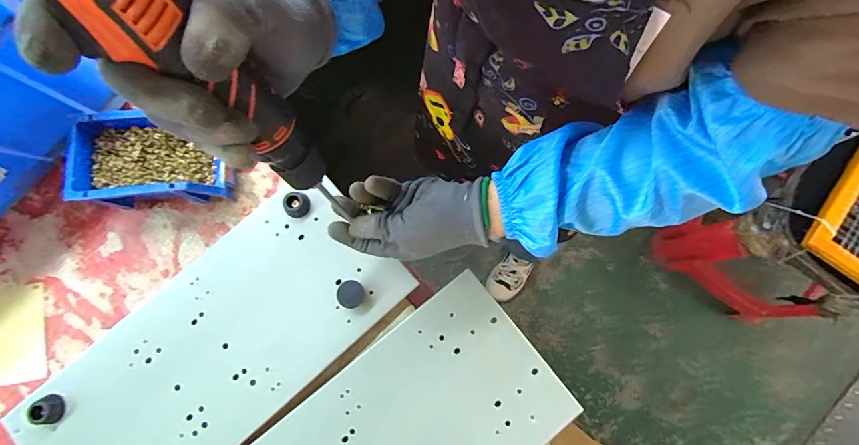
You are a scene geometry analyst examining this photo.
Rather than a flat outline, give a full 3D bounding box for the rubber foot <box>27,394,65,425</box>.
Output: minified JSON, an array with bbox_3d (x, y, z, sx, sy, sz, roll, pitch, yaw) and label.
[{"bbox_3d":[-0.411,0.201,0.431,0.024,0.019,0.029,-11,81,0],"label":"rubber foot"}]

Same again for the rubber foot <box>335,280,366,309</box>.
[{"bbox_3d":[-0.088,0.082,0.453,0.029,0.021,0.030,0,81,2],"label":"rubber foot"}]

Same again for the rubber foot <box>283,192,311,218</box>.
[{"bbox_3d":[-0.159,-0.022,0.472,0.031,0.020,0.028,27,83,6],"label":"rubber foot"}]

